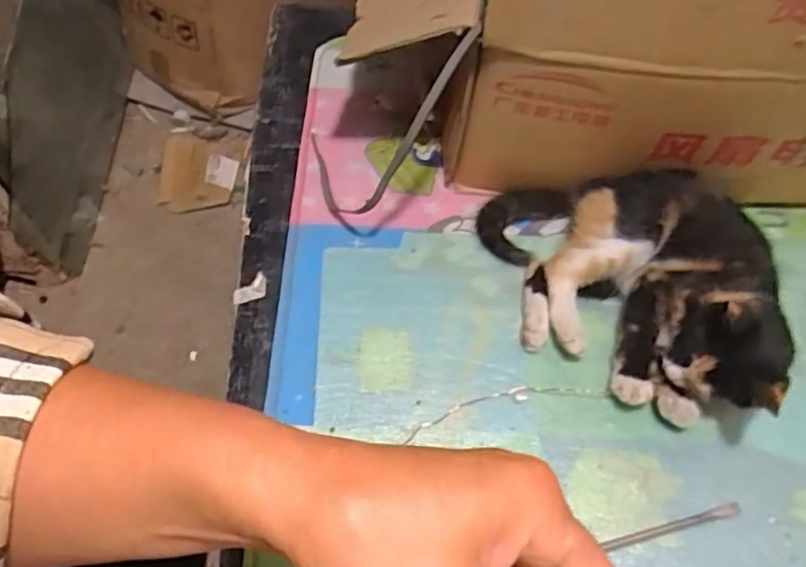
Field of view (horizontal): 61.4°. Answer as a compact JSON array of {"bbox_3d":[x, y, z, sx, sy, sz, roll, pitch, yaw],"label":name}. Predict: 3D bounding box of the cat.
[{"bbox_3d":[0.180,-0.016,0.565,0.226,0.098,0.219,13,51,7],"label":"cat"}]

